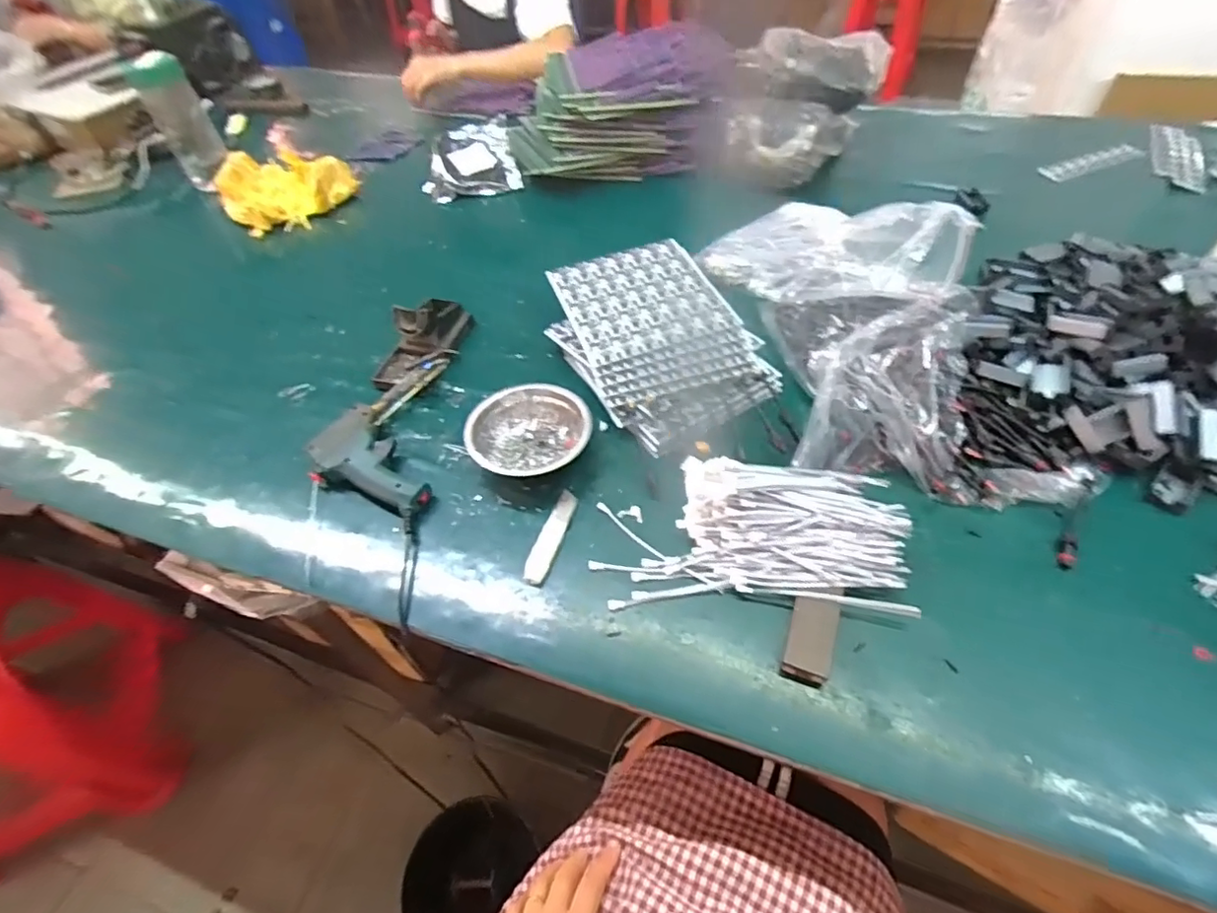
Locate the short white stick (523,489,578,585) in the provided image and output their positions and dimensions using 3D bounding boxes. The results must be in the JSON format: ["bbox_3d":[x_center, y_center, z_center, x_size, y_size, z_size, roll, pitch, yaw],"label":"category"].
[{"bbox_3d":[-0.055,0.076,0.559,0.023,0.004,0.105,14,53,15],"label":"short white stick"}]

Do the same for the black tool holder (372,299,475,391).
[{"bbox_3d":[-0.235,-0.158,0.729,0.085,0.052,0.151,9,52,11],"label":"black tool holder"}]

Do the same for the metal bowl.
[{"bbox_3d":[-0.086,-0.025,0.623,0.130,0.040,0.119,-25,53,-15],"label":"metal bowl"}]

